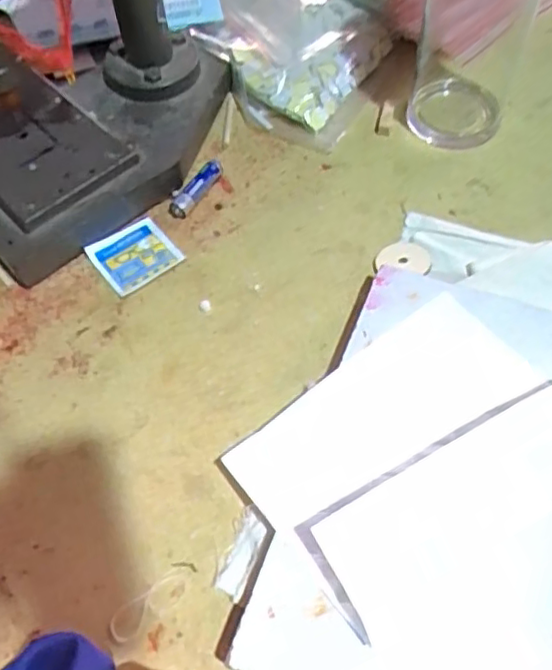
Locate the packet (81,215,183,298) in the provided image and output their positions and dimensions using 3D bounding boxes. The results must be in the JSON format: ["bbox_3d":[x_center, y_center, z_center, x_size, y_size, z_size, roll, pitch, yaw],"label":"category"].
[{"bbox_3d":[-0.093,-0.053,0.417,0.050,0.006,0.047,-36,66,-15],"label":"packet"}]

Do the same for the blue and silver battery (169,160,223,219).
[{"bbox_3d":[-0.055,-0.102,0.439,0.012,0.014,0.051,27,63,18],"label":"blue and silver battery"}]

